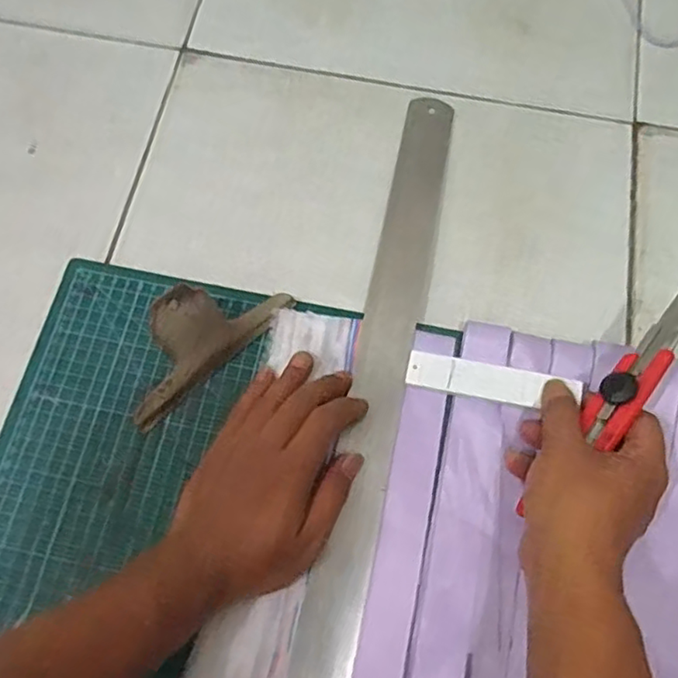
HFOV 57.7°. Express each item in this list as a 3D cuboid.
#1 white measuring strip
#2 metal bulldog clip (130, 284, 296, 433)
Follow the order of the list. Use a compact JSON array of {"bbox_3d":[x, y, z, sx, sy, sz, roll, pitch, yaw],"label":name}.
[{"bbox_3d":[0.104,0.030,0.419,0.114,0.005,0.024,10,80,11],"label":"white measuring strip"},{"bbox_3d":[-0.102,-0.006,0.432,0.138,0.043,0.056,-40,76,-13],"label":"metal bulldog clip"}]

